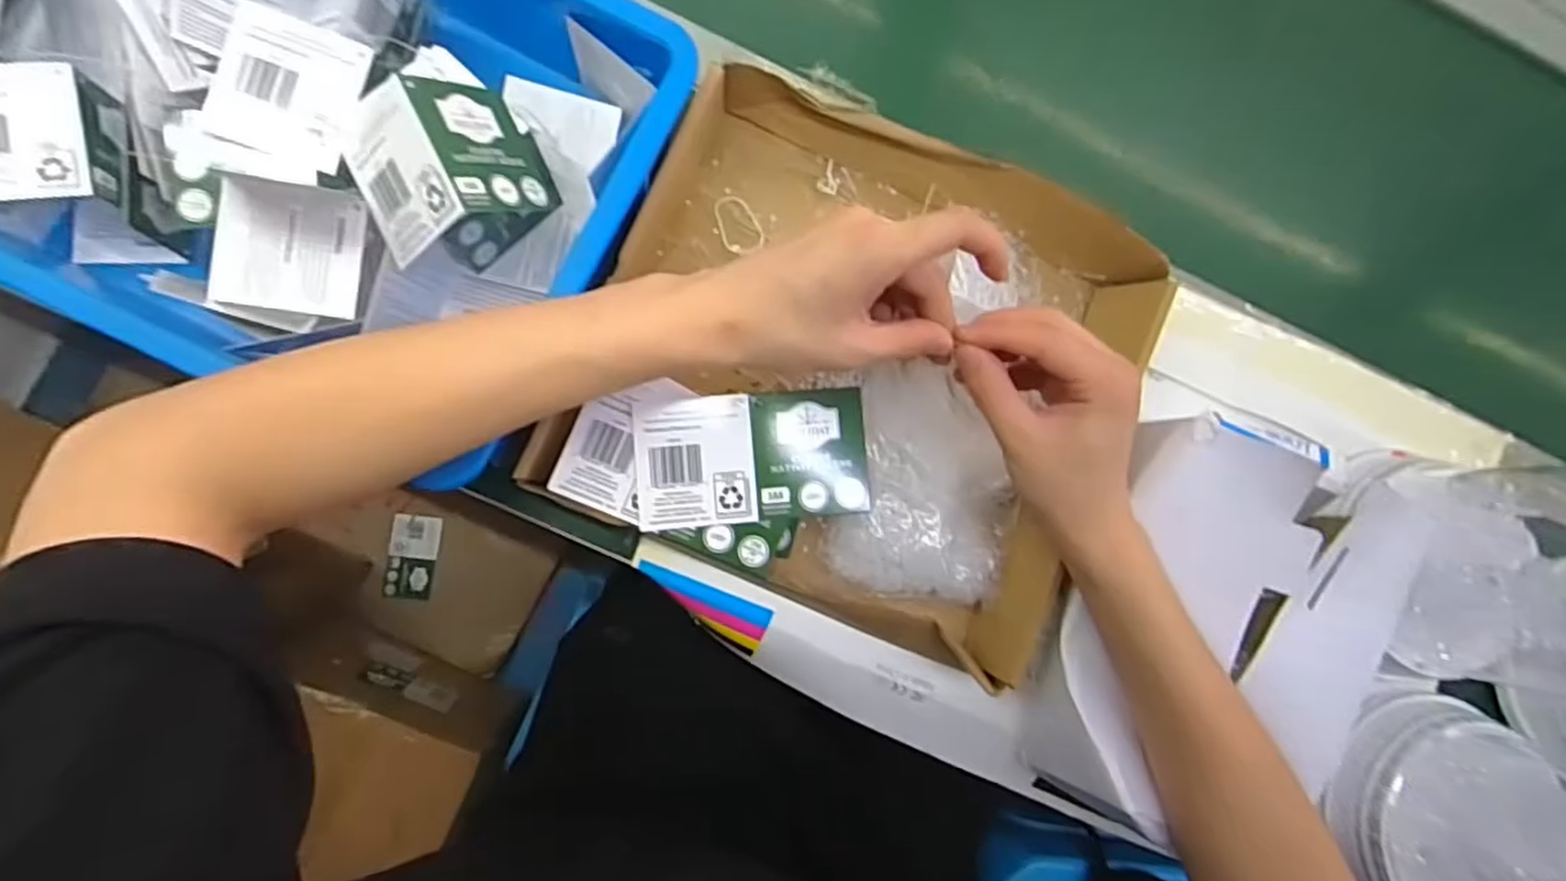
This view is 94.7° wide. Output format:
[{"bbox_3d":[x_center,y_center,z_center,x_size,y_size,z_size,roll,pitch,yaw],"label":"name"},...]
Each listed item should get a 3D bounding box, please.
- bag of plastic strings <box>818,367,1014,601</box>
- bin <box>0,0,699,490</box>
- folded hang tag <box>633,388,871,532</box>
[{"bbox_3d":[0.094,0.027,0.446,0.108,0.029,0.136,12,84,-6],"label":"bag of plastic strings"},{"bbox_3d":[-0.283,-0.179,0.390,0.409,0.108,0.264,29,82,-4],"label":"bin"},{"bbox_3d":[-0.016,0.009,0.394,0.124,0.004,0.069,-4,87,-5],"label":"folded hang tag"}]

